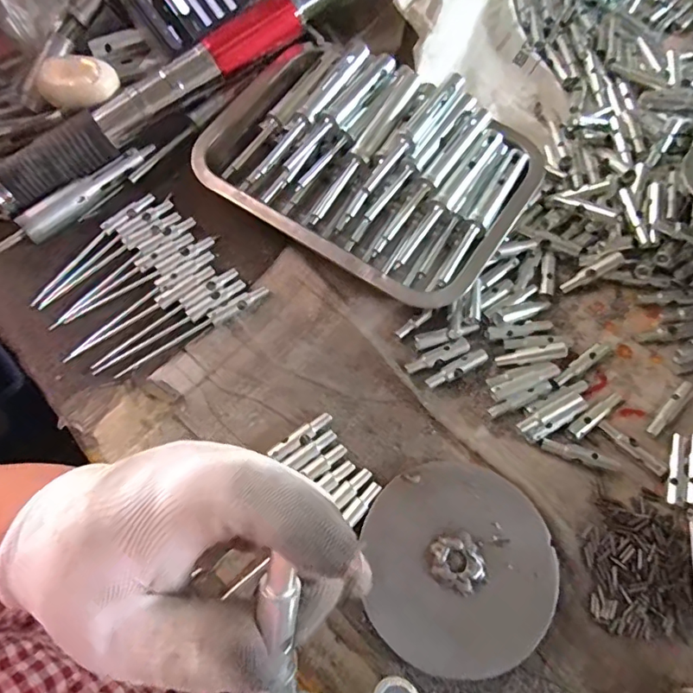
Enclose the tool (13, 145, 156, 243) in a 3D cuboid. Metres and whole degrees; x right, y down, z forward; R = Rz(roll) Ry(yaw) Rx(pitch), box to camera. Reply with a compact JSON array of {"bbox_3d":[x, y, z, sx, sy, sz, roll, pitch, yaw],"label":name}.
[{"bbox_3d":[-0.217,-0.134,0.427,0.017,0.019,0.125,43,77,15],"label":"tool"}]

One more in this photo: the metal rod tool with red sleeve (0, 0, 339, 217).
[{"bbox_3d":[-0.132,-0.242,0.448,0.403,0.046,0.047,-39,74,-12],"label":"metal rod tool with red sleeve"}]

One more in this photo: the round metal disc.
[{"bbox_3d":[0.074,0.140,0.330,0.118,0.012,0.125,-3,70,1],"label":"round metal disc"}]

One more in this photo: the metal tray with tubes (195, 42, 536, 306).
[{"bbox_3d":[0.014,-0.154,0.413,0.257,0.053,0.176,34,74,13],"label":"metal tray with tubes"}]

